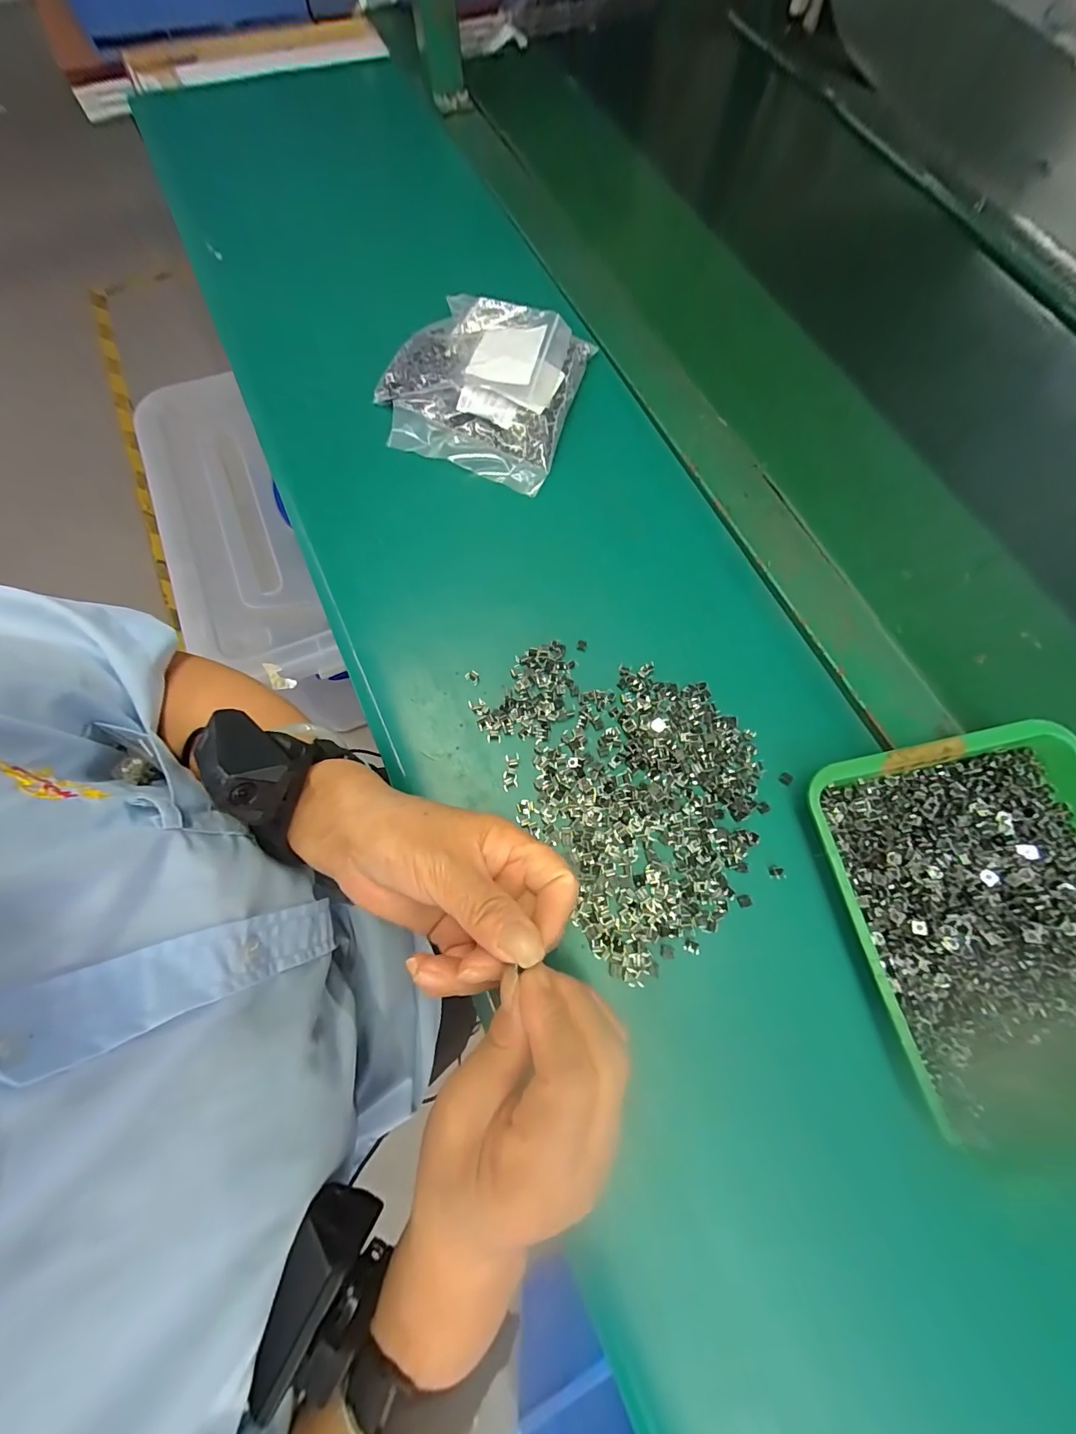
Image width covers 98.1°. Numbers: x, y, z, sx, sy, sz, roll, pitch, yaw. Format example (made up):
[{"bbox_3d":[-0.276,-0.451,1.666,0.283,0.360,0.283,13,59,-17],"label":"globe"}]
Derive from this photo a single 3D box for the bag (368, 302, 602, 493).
[{"bbox_3d":[-0.041,-0.276,0.378,0.151,0.044,0.157,23,72,6],"label":"bag"}]

